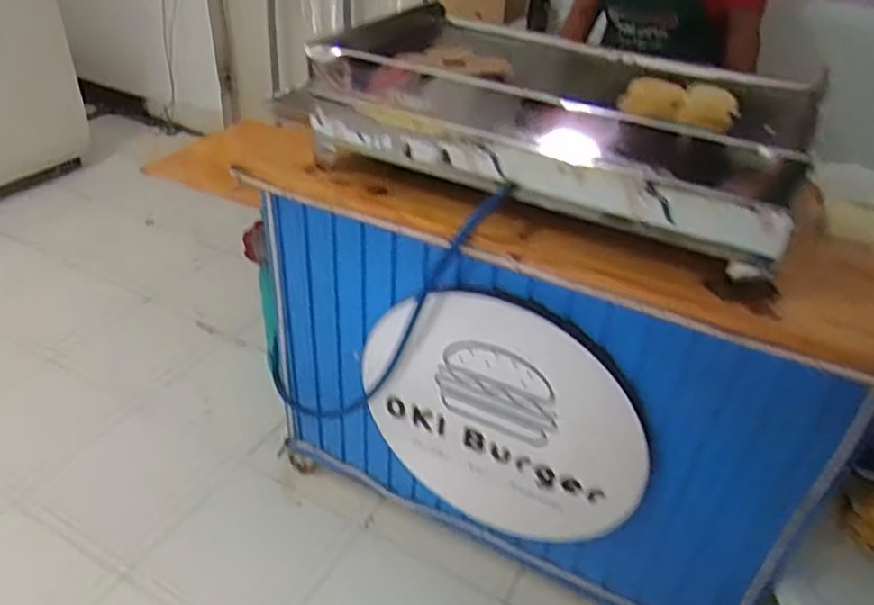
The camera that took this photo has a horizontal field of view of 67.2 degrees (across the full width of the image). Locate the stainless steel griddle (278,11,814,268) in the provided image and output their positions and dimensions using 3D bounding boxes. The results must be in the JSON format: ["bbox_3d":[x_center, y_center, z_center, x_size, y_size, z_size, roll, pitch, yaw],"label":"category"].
[{"bbox_3d":[0.227,-0.312,1.106,0.708,0.176,0.462,22,39,21],"label":"stainless steel griddle"}]

